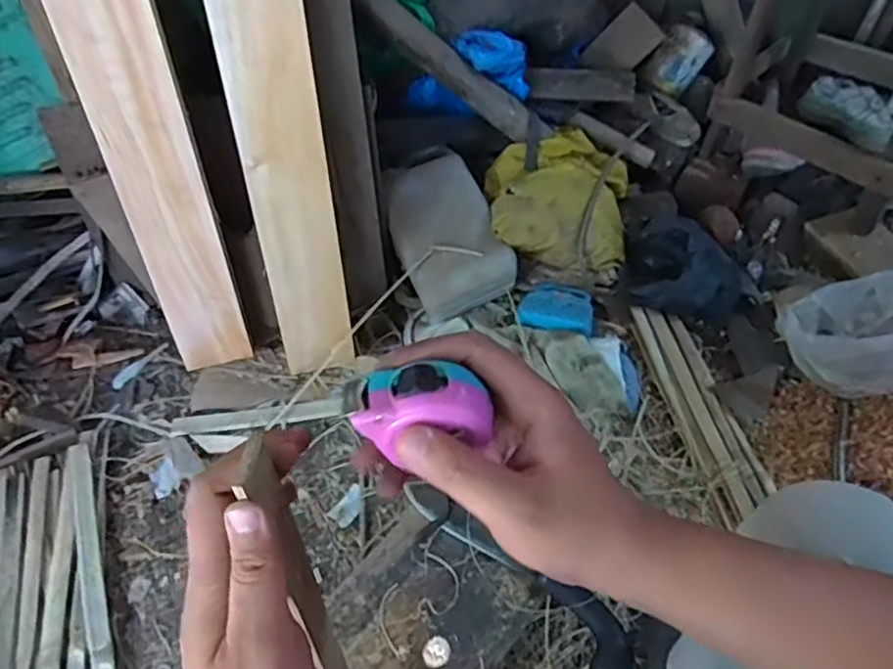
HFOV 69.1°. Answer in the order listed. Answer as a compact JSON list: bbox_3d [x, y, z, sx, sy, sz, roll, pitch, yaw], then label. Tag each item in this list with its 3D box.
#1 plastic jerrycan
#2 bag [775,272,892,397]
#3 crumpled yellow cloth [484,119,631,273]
[{"bbox_3d":[-0.007,-0.176,1.152,0.167,0.144,0.276,-21,53,-14],"label":"plastic jerrycan"},{"bbox_3d":[0.658,0.008,1.000,0.227,0.123,0.204,-26,54,-17],"label":"bag"},{"bbox_3d":[0.207,-0.252,1.179,0.251,0.167,0.272,2,51,5],"label":"crumpled yellow cloth"}]

